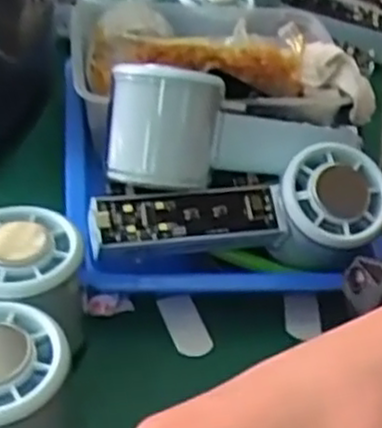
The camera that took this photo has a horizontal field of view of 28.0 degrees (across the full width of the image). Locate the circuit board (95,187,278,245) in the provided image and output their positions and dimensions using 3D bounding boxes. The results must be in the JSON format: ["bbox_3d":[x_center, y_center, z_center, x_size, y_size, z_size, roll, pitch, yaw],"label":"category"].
[{"bbox_3d":[-0.001,0.000,0.385,0.093,0.008,0.026,-4,70,-13],"label":"circuit board"}]

